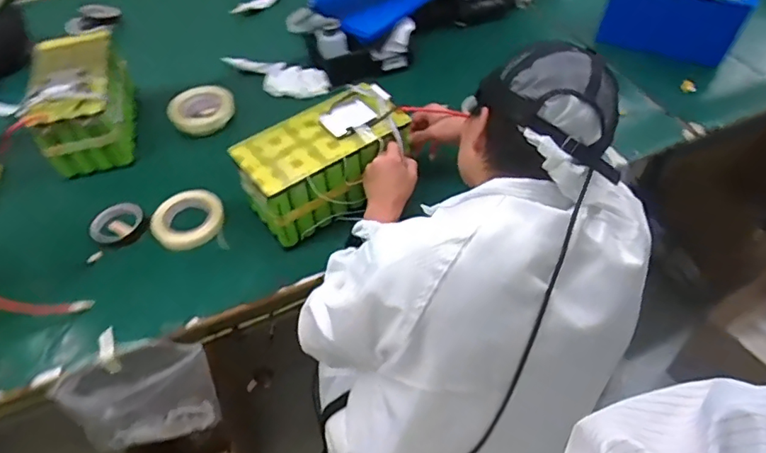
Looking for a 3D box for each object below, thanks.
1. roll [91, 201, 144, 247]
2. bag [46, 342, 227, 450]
[{"bbox_3d":[-0.455,-0.004,0.900,0.071,0.023,0.084,32,59,23],"label":"roll"},{"bbox_3d":[-0.374,0.296,0.869,0.211,0.292,0.073,-22,55,-15],"label":"bag"}]

